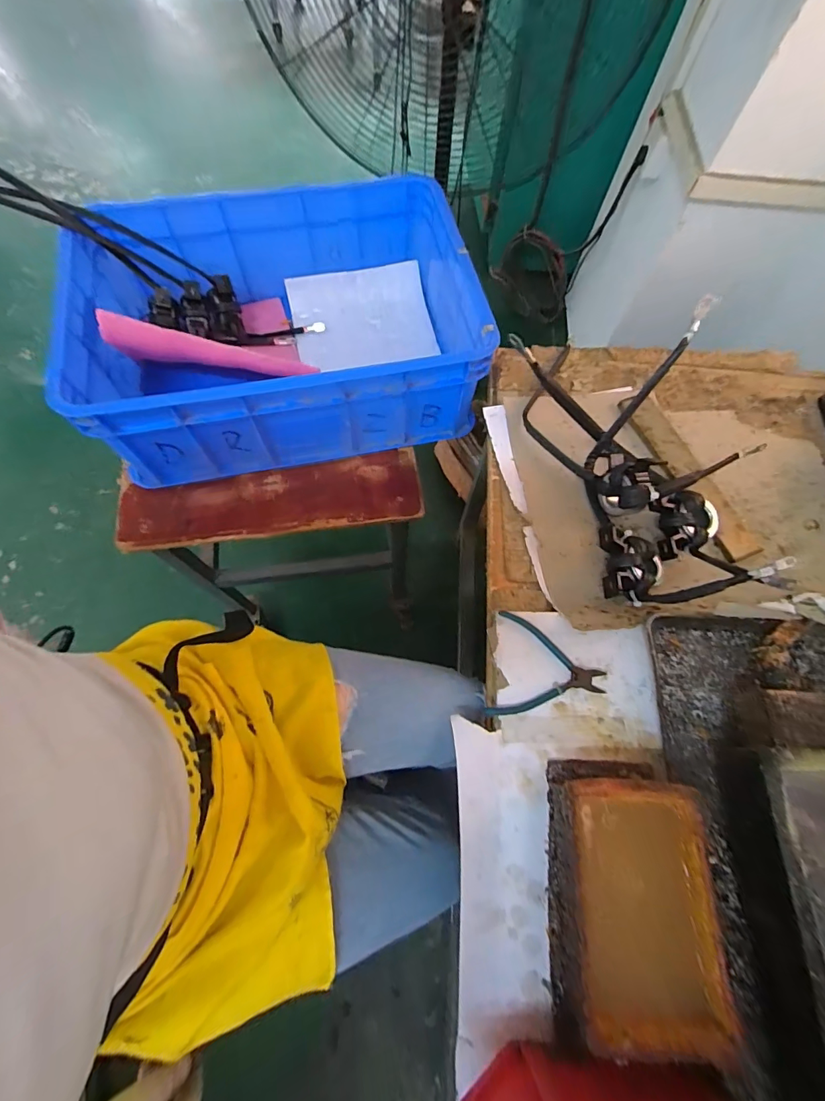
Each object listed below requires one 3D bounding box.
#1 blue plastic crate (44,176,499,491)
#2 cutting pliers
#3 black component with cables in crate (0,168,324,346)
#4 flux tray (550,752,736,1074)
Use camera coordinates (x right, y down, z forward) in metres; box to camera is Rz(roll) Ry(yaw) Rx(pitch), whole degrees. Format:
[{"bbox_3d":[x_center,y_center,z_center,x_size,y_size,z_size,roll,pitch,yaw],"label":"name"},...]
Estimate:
[{"bbox_3d":[-0.210,-0.374,0.738,0.618,0.199,0.417,-11,69,-7],"label":"blue plastic crate"},{"bbox_3d":[0.163,0.151,0.522,0.132,0.008,0.123,15,68,4],"label":"cutting pliers"},{"bbox_3d":[-0.459,-0.490,0.726,0.608,0.118,0.098,21,62,-31],"label":"black component with cables in crate"},{"bbox_3d":[0.209,0.335,0.415,0.138,0.071,0.236,6,68,0],"label":"flux tray"}]

